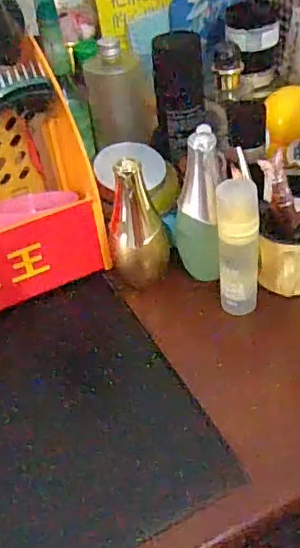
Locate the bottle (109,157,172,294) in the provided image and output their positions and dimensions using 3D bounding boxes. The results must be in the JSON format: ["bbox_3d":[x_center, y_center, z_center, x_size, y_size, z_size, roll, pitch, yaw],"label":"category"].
[{"bbox_3d":[-0.014,-0.048,0.543,0.057,0.126,0.048,-5,41,2],"label":"bottle"}]

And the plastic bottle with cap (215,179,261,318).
[{"bbox_3d":[0.080,-0.024,0.514,0.036,0.130,0.036,1,41,9],"label":"plastic bottle with cap"}]

